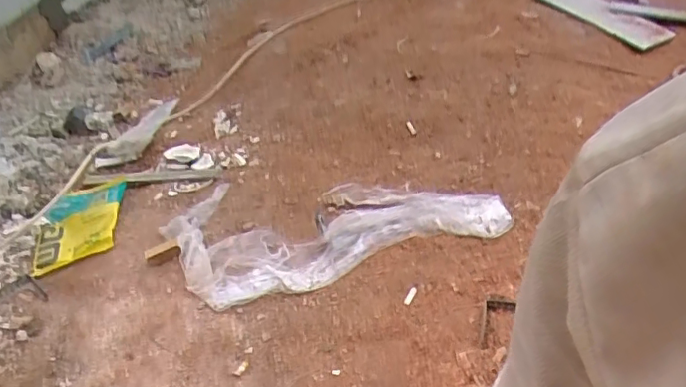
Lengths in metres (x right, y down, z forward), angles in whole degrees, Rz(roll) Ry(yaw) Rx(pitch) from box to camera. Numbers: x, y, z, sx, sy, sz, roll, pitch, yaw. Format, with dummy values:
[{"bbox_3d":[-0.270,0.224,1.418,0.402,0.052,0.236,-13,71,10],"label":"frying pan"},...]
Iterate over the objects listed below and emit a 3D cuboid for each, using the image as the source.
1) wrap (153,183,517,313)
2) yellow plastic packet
[{"bbox_3d":[-0.036,0.044,0.983,0.540,0.044,0.282,-11,45,-7],"label":"wrap"},{"bbox_3d":[-0.507,0.053,1.096,0.166,0.042,0.235,-20,44,4],"label":"yellow plastic packet"}]

